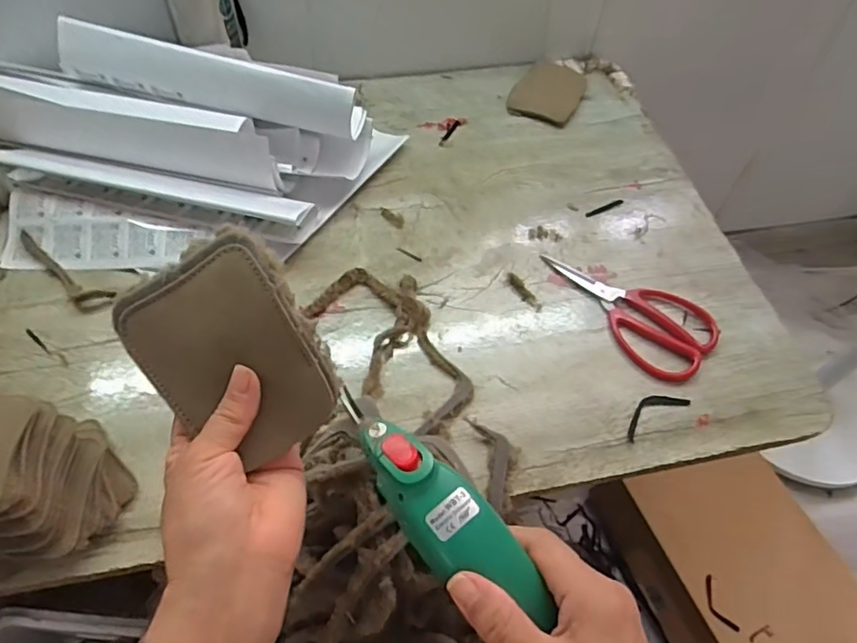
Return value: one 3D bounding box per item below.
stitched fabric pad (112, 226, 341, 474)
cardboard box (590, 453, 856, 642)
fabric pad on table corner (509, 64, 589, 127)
[{"bbox_3d":[-0.110,0.018,0.323,0.092,0.011,0.122,-36,89,1],"label":"stitched fabric pad"},{"bbox_3d":[0.474,0.383,0.846,0.255,0.125,0.413,-20,59,-15],"label":"cardboard box"},{"bbox_3d":[0.164,-0.312,0.777,0.085,0.018,0.110,25,58,14],"label":"fabric pad on table corner"}]

